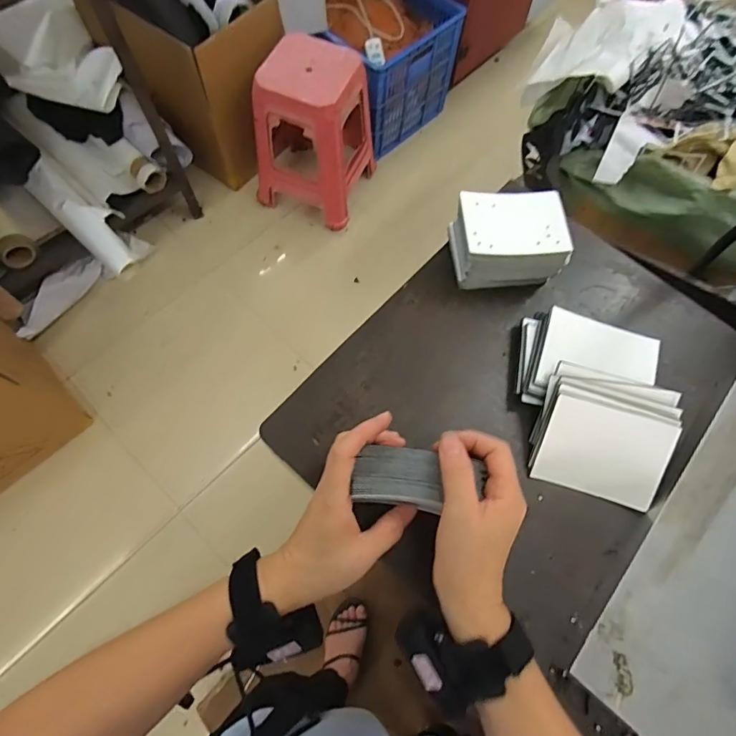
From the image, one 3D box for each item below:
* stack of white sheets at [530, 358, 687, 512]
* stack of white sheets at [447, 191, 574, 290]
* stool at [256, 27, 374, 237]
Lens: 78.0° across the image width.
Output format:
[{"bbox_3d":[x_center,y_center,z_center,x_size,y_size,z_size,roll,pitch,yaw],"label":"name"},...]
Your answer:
[{"bbox_3d":[0.217,0.062,0.423,0.112,0.032,0.113,17,97,9],"label":"stack of white sheets"},{"bbox_3d":[0.147,-0.135,0.480,0.110,0.064,0.078,-2,69,-3],"label":"stack of white sheets"},{"bbox_3d":[-0.195,-0.795,1.569,0.365,0.453,0.327,24,71,7],"label":"stool"}]

